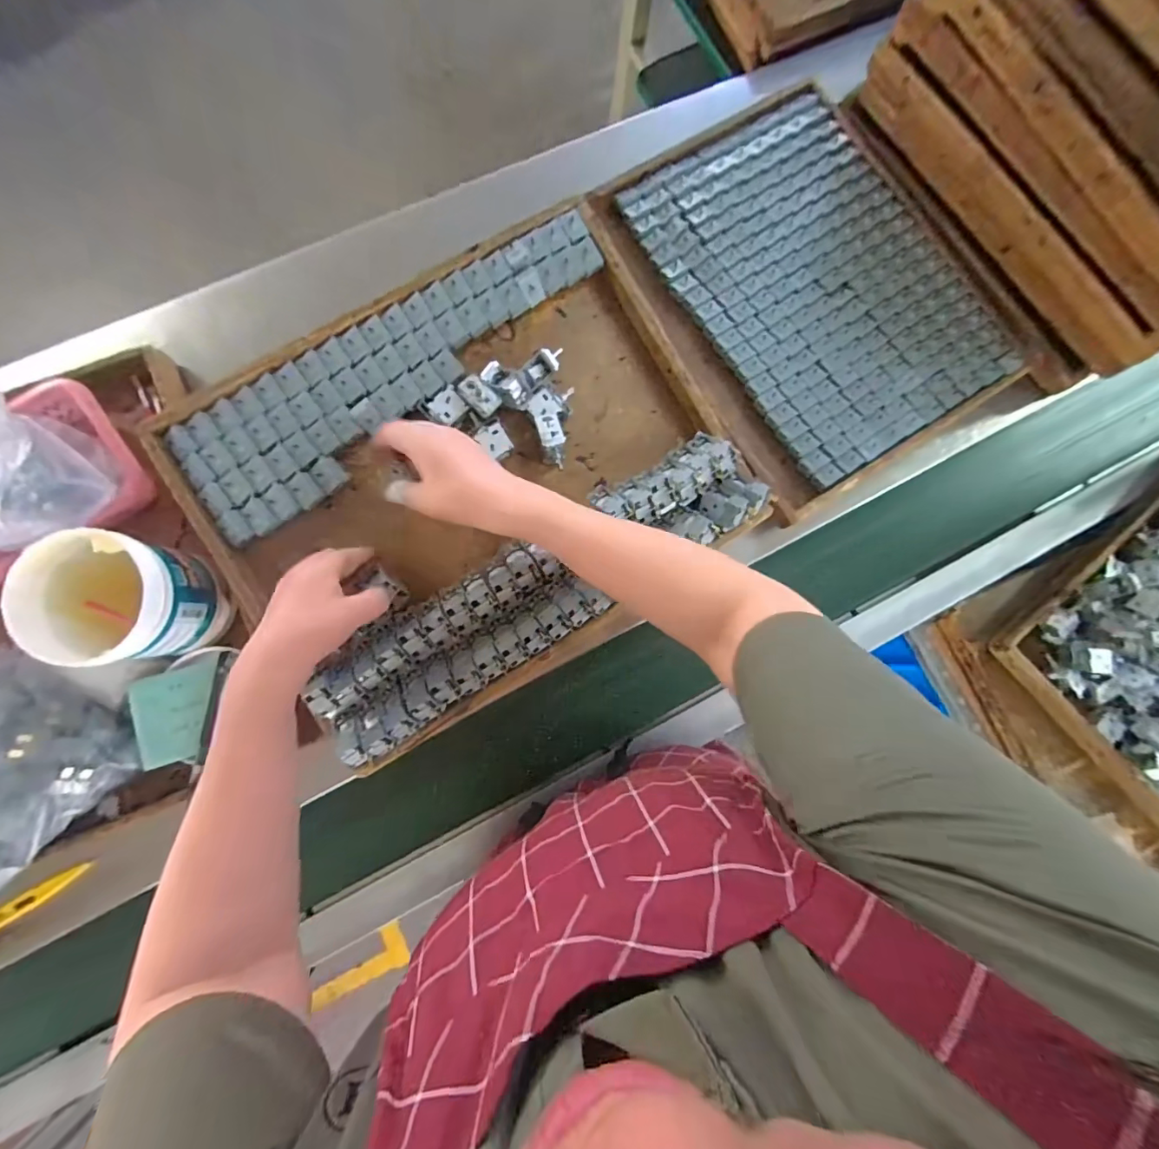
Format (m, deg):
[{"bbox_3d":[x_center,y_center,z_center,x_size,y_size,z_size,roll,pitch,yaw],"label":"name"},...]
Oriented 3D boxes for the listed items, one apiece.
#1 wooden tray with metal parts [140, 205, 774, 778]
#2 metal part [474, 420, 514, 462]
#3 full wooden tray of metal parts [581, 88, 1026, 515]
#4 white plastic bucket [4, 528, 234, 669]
[{"bbox_3d":[-0.102,-0.101,0.504,0.500,0.059,0.386,-33,87,-6],"label":"wooden tray with metal parts"},{"bbox_3d":[-0.087,-0.135,0.504,0.028,0.016,0.035,-32,87,-6],"label":"metal part"},{"bbox_3d":[0.291,-0.373,0.640,0.410,0.036,0.495,-31,87,-6],"label":"full wooden tray of metal parts"},{"bbox_3d":[-0.441,0.023,0.489,0.115,0.126,0.110,0,84,-4],"label":"white plastic bucket"}]

